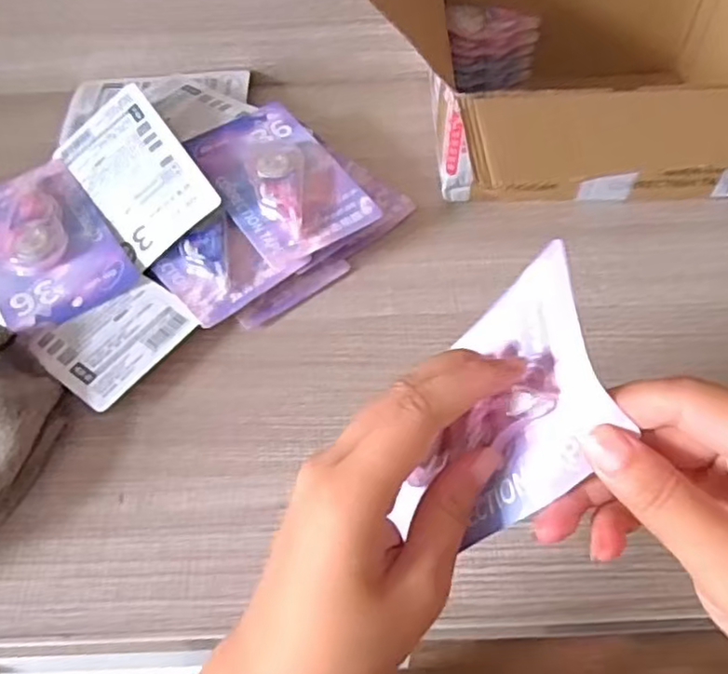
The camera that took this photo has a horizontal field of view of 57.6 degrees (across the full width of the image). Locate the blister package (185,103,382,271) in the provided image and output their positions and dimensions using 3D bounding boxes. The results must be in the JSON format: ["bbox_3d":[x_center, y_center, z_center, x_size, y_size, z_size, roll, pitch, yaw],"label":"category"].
[{"bbox_3d":[-0.069,-0.129,0.517,0.093,0.019,0.158,-30,61,-15],"label":"blister package"}]

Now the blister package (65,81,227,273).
[{"bbox_3d":[-0.178,-0.131,0.524,0.084,0.008,0.156,-42,64,1],"label":"blister package"}]

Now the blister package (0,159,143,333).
[{"bbox_3d":[-0.251,-0.075,0.506,0.102,0.016,0.158,-32,60,-19],"label":"blister package"}]

